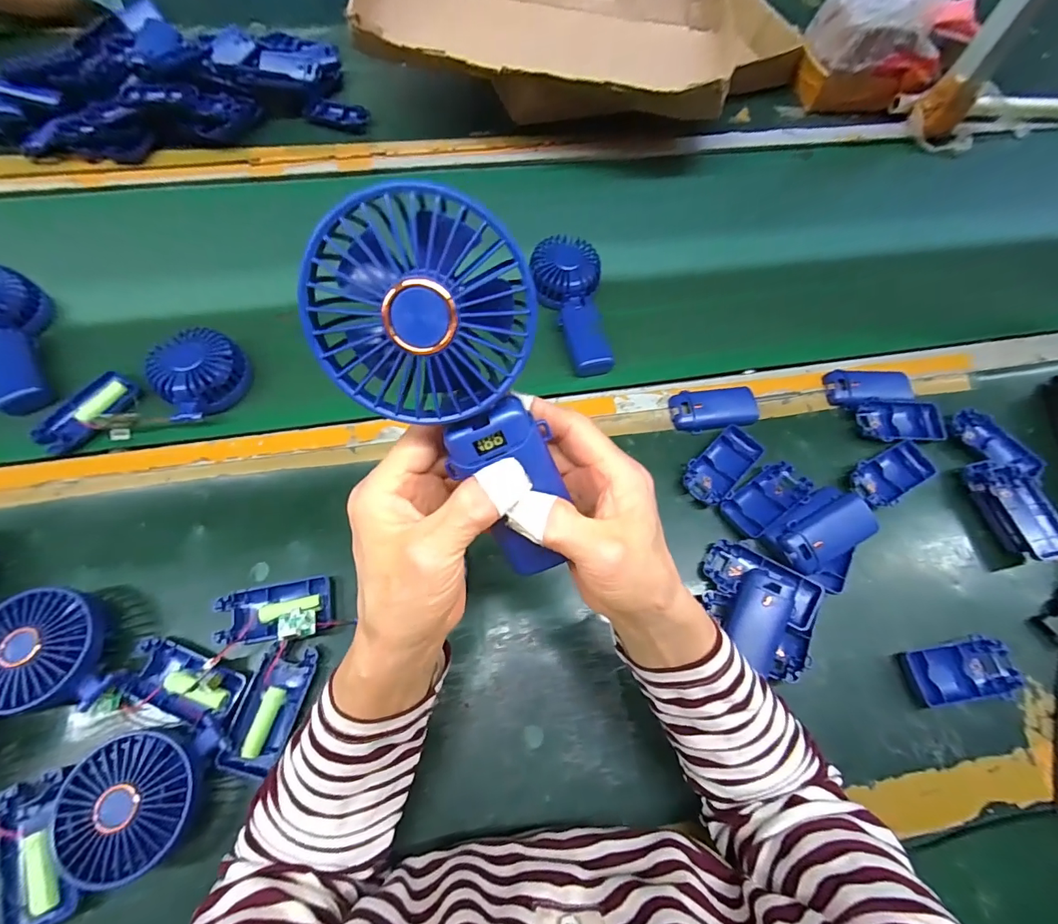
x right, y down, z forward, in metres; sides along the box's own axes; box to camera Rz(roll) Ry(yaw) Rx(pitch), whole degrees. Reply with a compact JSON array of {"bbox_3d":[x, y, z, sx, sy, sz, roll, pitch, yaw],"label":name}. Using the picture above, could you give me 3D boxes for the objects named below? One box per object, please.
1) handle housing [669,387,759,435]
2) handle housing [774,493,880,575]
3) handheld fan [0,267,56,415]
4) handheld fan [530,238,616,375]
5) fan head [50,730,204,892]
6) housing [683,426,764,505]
[{"bbox_3d":[0.202,-0.057,0.496,0.094,0.017,0.046,-7,66,-6],"label":"handle housing"},{"bbox_3d":[0.279,0.070,0.435,0.093,0.033,0.043,-24,69,-13],"label":"handle housing"},{"bbox_3d":[-0.544,-0.122,0.471,0.073,0.052,0.169,-21,82,-12],"label":"handheld fan"},{"bbox_3d":[0.050,-0.182,0.525,0.080,0.038,0.180,-4,66,-5],"label":"handheld fan"},{"bbox_3d":[-0.272,0.235,0.316,0.086,0.040,0.083,1,66,-2],"label":"fan head"},{"bbox_3d":[0.198,0.004,0.473,0.047,0.014,0.093,42,70,15],"label":"housing"}]

